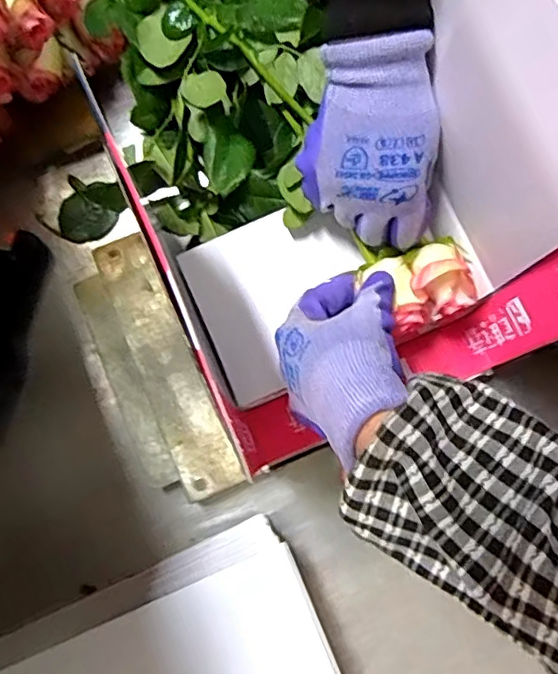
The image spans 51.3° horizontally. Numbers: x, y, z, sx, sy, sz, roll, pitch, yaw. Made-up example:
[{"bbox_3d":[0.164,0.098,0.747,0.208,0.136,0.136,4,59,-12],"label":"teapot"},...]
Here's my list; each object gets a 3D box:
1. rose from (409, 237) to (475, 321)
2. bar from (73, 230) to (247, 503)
[{"bbox_3d":[0.108,-0.040,0.380,0.039,0.029,0.047,-27,80,-4],"label":"rose"},{"bbox_3d":[-0.101,0.027,0.471,0.070,0.030,0.212,-24,80,-4],"label":"bar"}]

